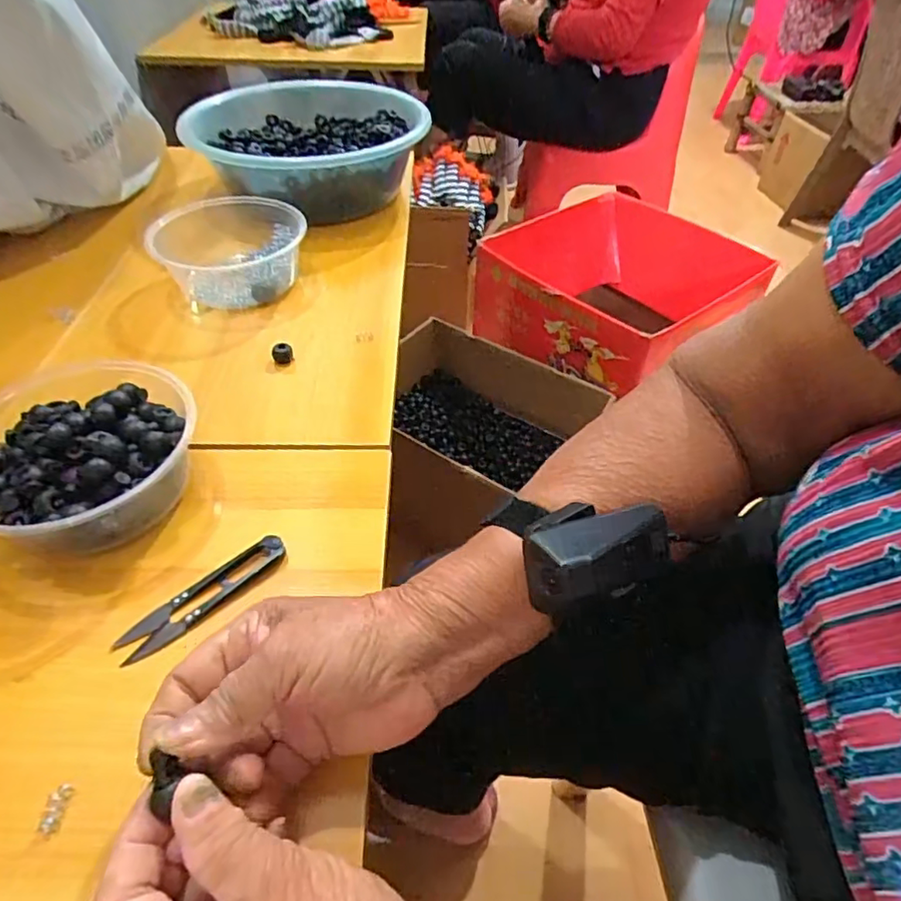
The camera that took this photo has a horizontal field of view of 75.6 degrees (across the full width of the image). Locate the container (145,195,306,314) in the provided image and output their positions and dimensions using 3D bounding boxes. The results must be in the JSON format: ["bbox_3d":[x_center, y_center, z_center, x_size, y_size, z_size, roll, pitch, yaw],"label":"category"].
[{"bbox_3d":[-0.215,-0.199,0.571,0.138,0.057,0.141,-13,48,-15],"label":"container"}]

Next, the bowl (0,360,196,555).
[{"bbox_3d":[-0.238,0.010,0.370,0.142,0.055,0.141,1,46,-1],"label":"bowl"}]

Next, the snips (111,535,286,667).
[{"bbox_3d":[-0.143,0.083,0.337,0.101,0.009,0.022,-35,57,-30],"label":"snips"}]

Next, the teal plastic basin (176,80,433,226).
[{"bbox_3d":[-0.167,-0.348,0.690,0.256,0.093,0.255,0,44,0],"label":"teal plastic basin"}]

